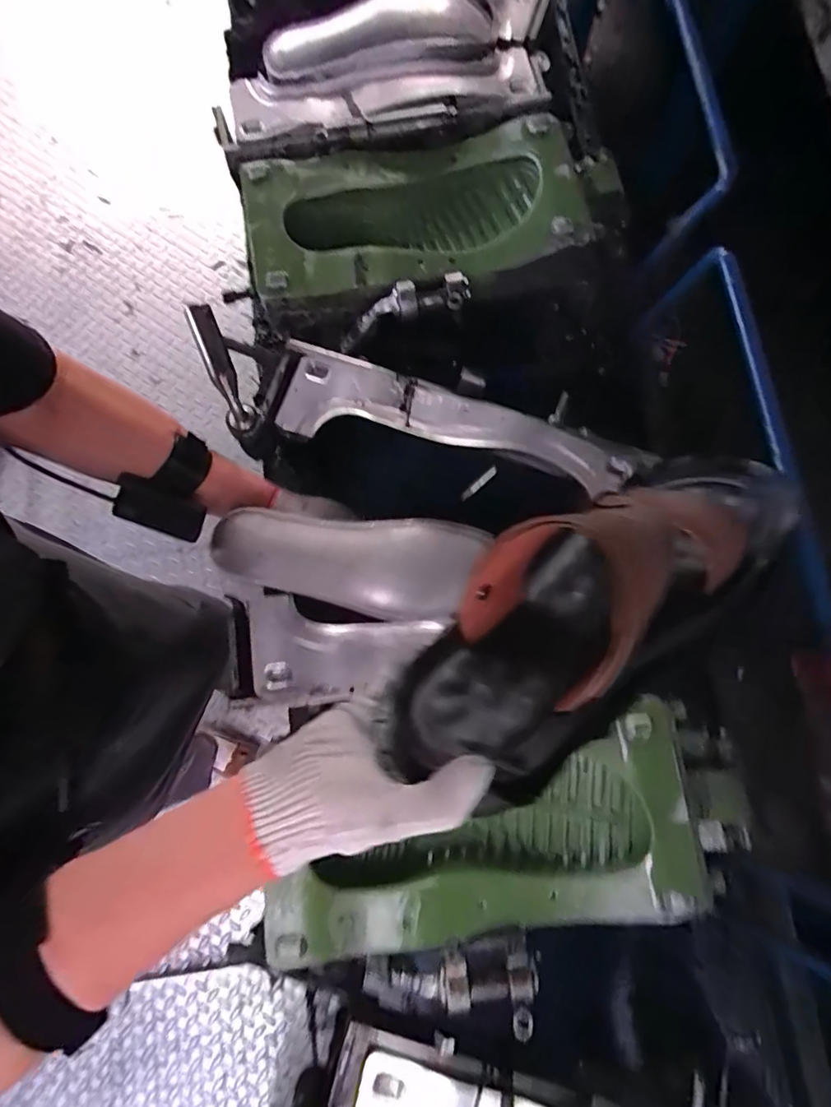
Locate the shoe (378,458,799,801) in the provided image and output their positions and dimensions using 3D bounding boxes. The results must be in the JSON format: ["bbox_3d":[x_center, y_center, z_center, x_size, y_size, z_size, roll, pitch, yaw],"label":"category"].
[{"bbox_3d":[0.102,0.027,0.323,0.291,0.103,0.124,-33,43,-19],"label":"shoe"}]

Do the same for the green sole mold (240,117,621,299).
[{"bbox_3d":[0.015,-0.362,0.554,0.385,0.063,0.170,-9,75,-4],"label":"green sole mold"}]

